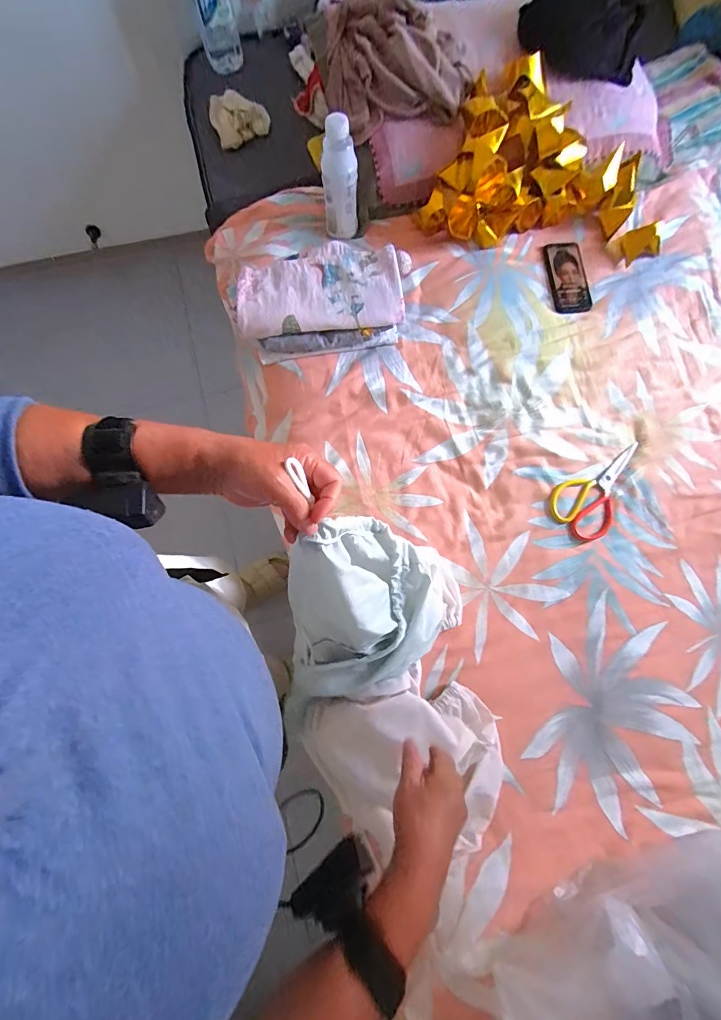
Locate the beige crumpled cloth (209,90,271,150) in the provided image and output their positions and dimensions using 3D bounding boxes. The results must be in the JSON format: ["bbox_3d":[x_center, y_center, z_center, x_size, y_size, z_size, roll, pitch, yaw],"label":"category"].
[{"bbox_3d":[-0.266,-0.857,0.870,0.118,0.084,0.025,-29,39,-2],"label":"beige crumpled cloth"}]

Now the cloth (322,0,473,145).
[{"bbox_3d":[0.063,-0.797,0.712,0.268,0.091,0.171,2,78,-1],"label":"cloth"}]

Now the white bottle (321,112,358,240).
[{"bbox_3d":[-0.039,-0.612,0.749,0.065,0.181,0.059,0,80,-1],"label":"white bottle"}]

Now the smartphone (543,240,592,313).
[{"bbox_3d":[0.419,-0.469,0.808,0.075,0.013,0.150,-8,80,-3],"label":"smartphone"}]

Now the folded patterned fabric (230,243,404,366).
[{"bbox_3d":[-0.075,-0.372,0.728,0.294,0.093,0.155,-13,79,-4],"label":"folded patterned fabric"}]

